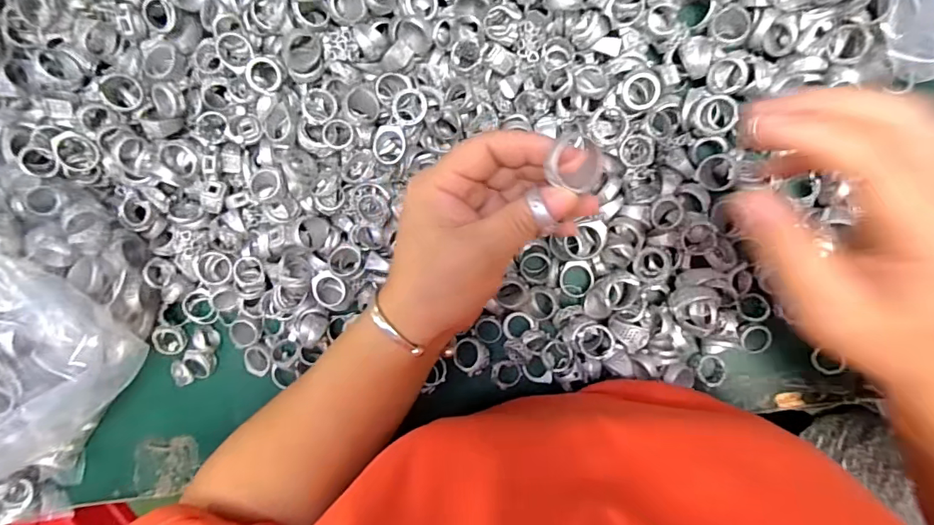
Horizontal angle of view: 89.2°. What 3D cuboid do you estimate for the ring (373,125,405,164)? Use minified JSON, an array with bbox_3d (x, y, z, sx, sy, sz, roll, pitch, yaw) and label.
[{"bbox_3d":[-0.054,-0.081,0.326,0.023,0.005,0.027,-2,92,9],"label":"ring"}]

